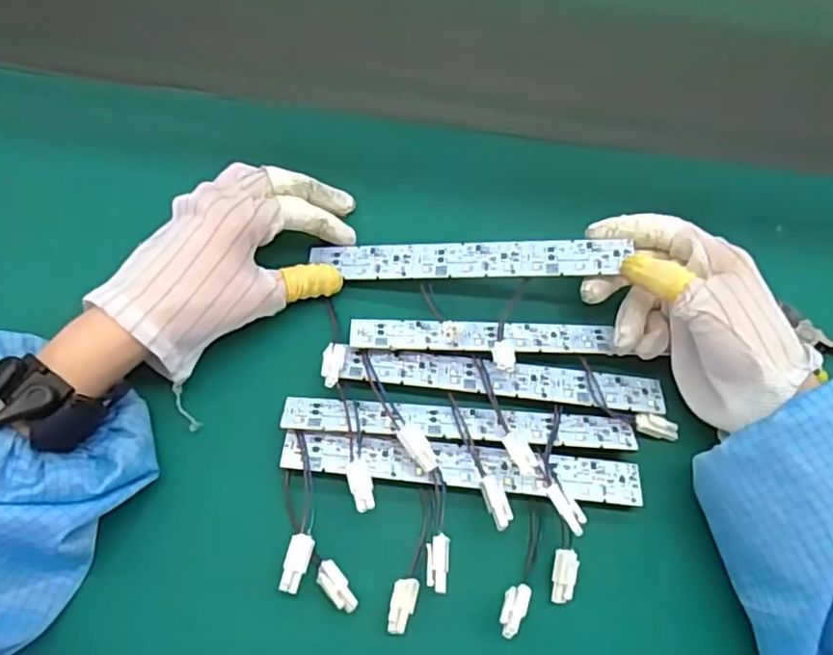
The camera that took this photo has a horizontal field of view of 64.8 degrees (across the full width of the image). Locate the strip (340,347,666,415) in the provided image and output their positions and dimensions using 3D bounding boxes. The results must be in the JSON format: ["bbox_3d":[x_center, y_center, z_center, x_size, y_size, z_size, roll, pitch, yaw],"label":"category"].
[{"bbox_3d":[0.051,0.029,0.374,0.181,0.008,0.023,6,65,-1],"label":"strip"}]

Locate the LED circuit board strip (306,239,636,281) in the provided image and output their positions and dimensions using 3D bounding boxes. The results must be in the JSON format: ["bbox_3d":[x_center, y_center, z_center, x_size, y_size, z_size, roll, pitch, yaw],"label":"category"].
[{"bbox_3d":[0.028,-0.041,0.393,0.184,0.004,0.025,0,65,8],"label":"LED circuit board strip"}]

